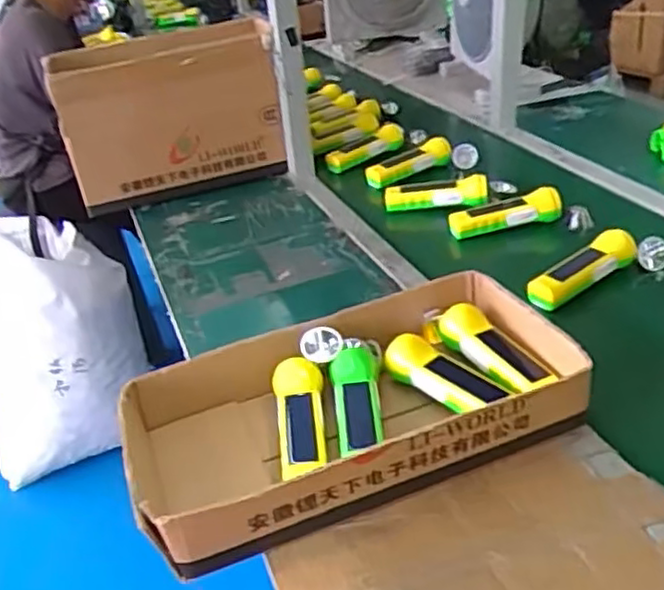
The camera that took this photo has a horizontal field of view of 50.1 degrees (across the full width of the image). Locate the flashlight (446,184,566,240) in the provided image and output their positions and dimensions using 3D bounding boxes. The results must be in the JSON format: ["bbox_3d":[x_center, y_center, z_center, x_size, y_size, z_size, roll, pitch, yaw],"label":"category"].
[{"bbox_3d":[0.260,-0.128,1.084,0.179,0.042,0.055,-14,32,-11],"label":"flashlight"}]

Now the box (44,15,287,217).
[{"bbox_3d":[-0.294,-0.328,1.300,0.373,0.257,0.169,-14,32,-11],"label":"box"}]

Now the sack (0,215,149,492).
[{"bbox_3d":[-0.668,0.094,1.710,0.375,0.641,0.157,-15,0,7],"label":"sack"}]

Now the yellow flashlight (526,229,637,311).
[{"bbox_3d":[0.321,-0.030,0.921,0.170,0.052,0.049,-26,36,-28],"label":"yellow flashlight"}]

